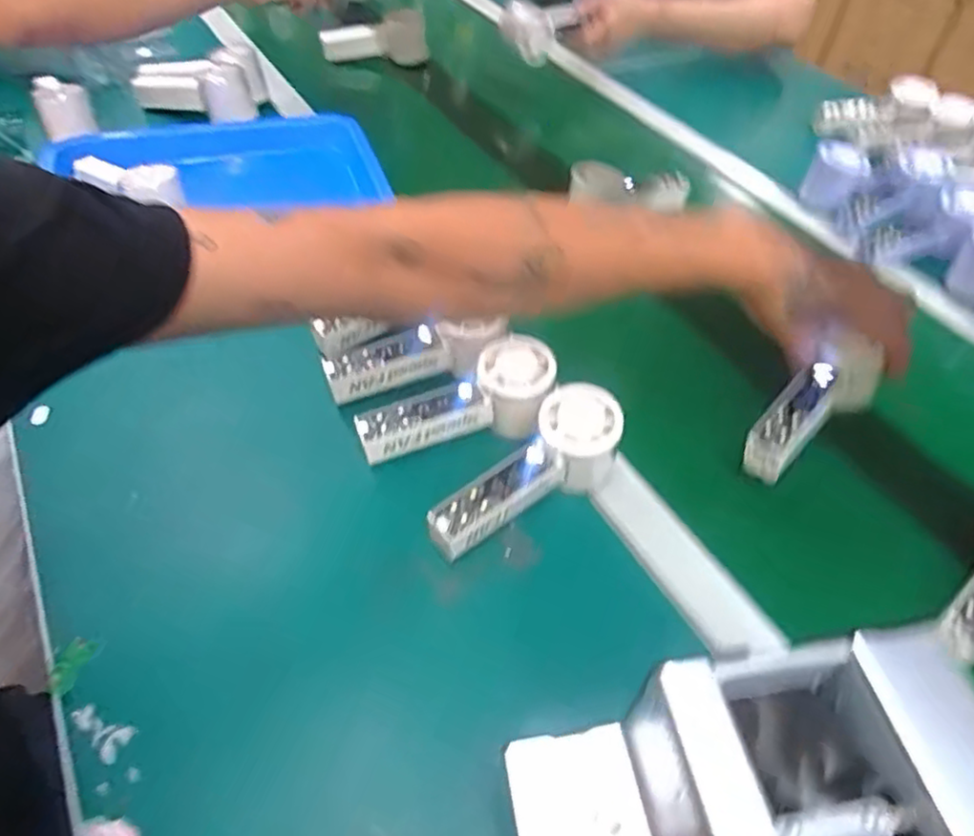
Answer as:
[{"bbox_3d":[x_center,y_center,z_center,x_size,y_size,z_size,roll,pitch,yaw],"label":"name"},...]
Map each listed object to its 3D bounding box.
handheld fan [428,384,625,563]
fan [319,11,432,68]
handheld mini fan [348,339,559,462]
[{"bbox_3d":[0.022,0.034,0.464,0.146,0.057,0.053,-23,55,-24],"label":"handheld fan"},{"bbox_3d":[-0.166,-0.559,1.015,0.151,0.060,0.043,-7,50,-12],"label":"fan"},{"bbox_3d":[-0.018,-0.004,0.507,0.150,0.054,0.057,-23,53,-2],"label":"handheld mini fan"}]

